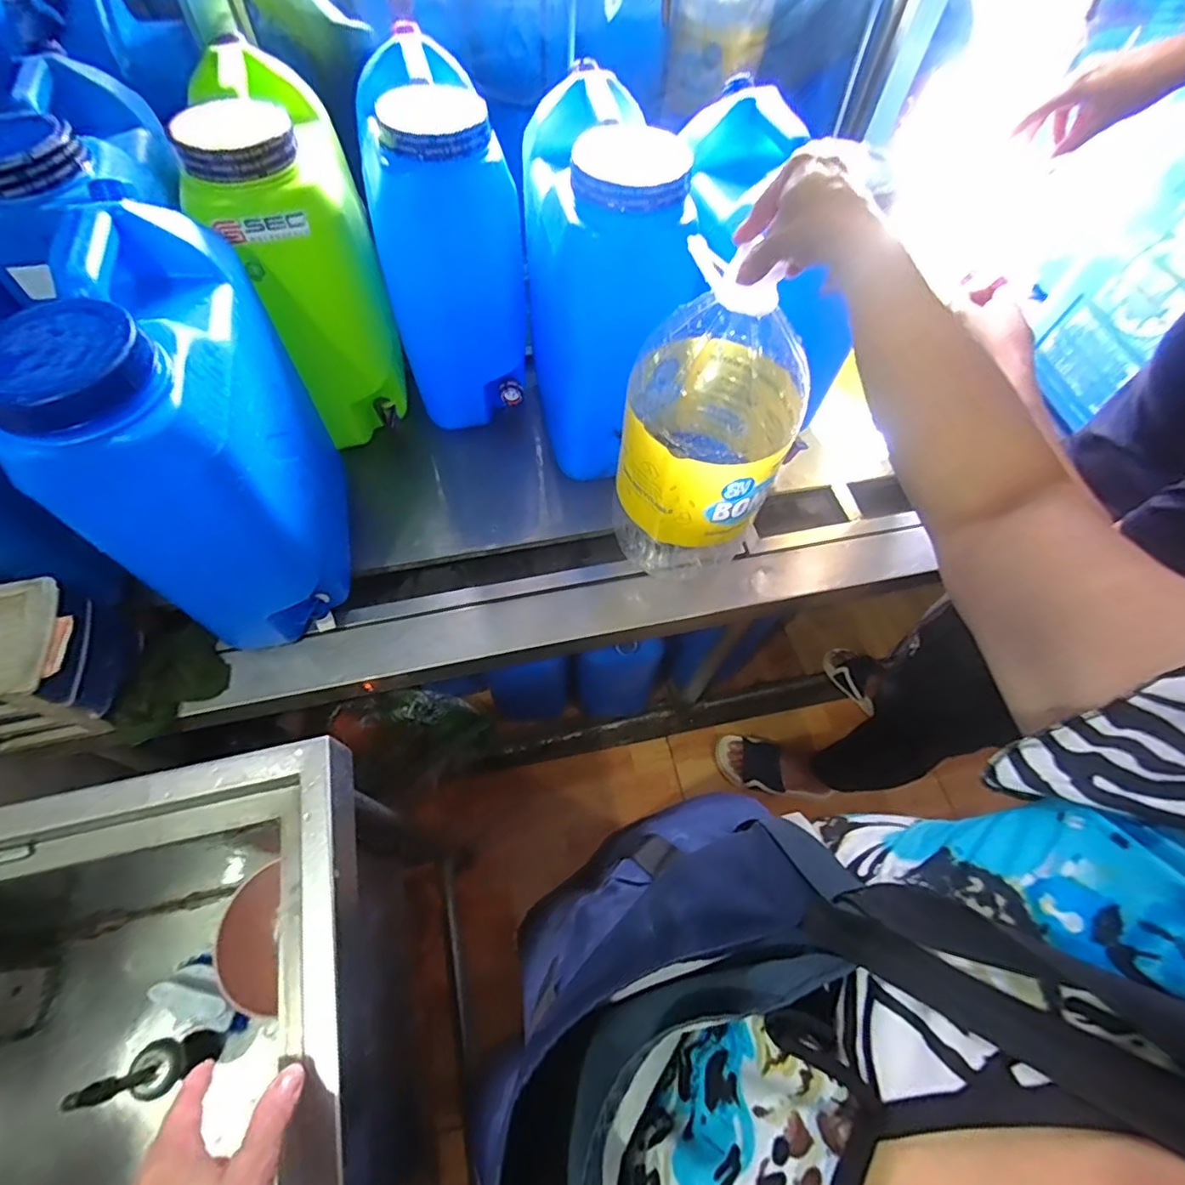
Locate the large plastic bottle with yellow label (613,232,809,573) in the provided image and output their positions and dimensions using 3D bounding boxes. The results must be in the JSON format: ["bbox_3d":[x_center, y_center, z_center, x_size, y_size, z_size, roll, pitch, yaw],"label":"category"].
[{"bbox_3d":[0.141,-0.186,0.696,0.175,0.439,0.193,23,64,9],"label":"large plastic bottle with yellow label"}]

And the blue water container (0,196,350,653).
[{"bbox_3d":[-0.415,-0.156,0.627,0.170,0.388,0.281,-12,63,-9],"label":"blue water container"}]

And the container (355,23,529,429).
[{"bbox_3d":[-0.218,-0.509,0.830,0.195,0.406,0.298,-12,63,-9],"label":"container"}]

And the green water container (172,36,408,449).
[{"bbox_3d":[-0.383,-0.440,0.788,0.168,0.397,0.295,-19,65,-12],"label":"green water container"}]

